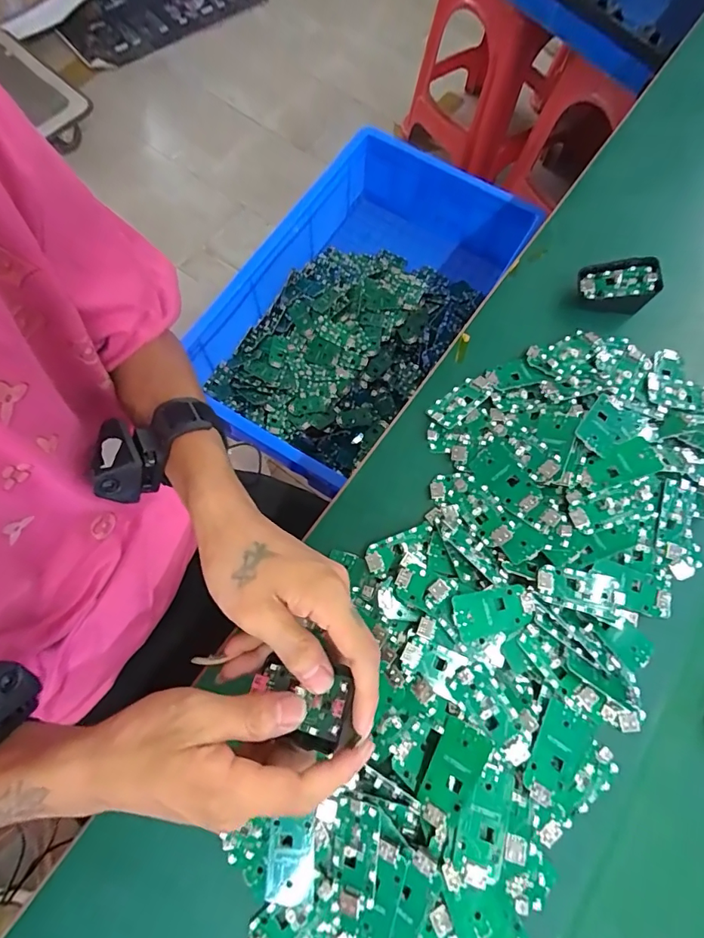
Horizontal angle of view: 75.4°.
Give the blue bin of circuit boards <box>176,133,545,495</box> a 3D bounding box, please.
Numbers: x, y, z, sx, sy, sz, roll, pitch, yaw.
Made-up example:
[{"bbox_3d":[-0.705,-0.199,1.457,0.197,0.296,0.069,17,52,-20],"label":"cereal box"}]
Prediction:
[{"bbox_3d":[0.016,-0.301,0.840,0.342,0.177,0.595,32,75,8],"label":"blue bin of circuit boards"}]

